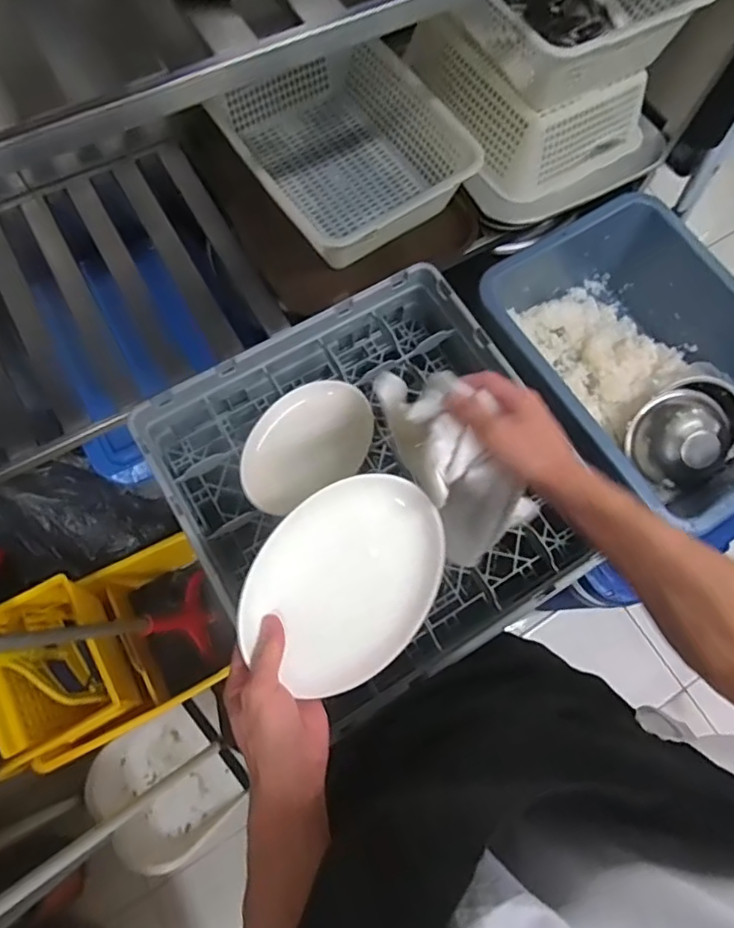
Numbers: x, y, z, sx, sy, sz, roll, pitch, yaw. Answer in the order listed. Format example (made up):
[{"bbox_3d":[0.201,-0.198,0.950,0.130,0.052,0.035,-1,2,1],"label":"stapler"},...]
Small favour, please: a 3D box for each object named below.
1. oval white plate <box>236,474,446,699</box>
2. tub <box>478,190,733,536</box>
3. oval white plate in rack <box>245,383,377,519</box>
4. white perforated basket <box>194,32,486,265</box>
[{"bbox_3d":[-0.016,0.096,0.491,0.144,0.023,0.185,40,75,10],"label":"oval white plate"},{"bbox_3d":[0.445,-0.176,0.985,0.392,0.215,0.542,-32,76,-12],"label":"tub"},{"bbox_3d":[-0.082,-0.027,0.760,0.193,0.025,0.131,-34,107,-16],"label":"oval white plate in rack"},{"bbox_3d":[-0.048,-0.510,0.919,0.305,0.127,0.360,-30,76,-11],"label":"white perforated basket"}]

